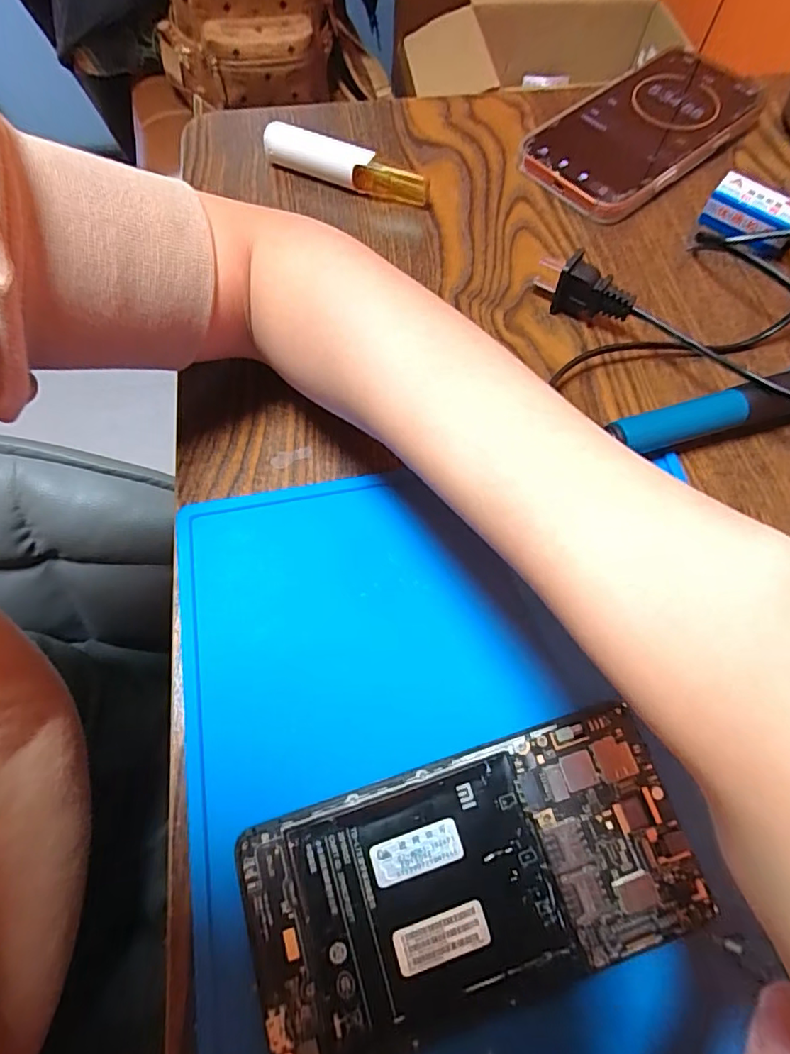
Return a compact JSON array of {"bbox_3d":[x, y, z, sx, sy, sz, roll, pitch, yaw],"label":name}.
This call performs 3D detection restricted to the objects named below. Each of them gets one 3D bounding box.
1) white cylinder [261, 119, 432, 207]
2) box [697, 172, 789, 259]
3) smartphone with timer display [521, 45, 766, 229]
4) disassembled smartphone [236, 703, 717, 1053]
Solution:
[{"bbox_3d":[-0.029,-0.215,0.321,0.104,0.021,0.016,24,68,8],"label":"white cylinder"},{"bbox_3d":[0.203,-0.177,0.306,0.049,0.023,0.026,34,70,12],"label":"box"},{"bbox_3d":[0.157,-0.251,0.340,0.160,0.017,0.079,-38,73,-16],"label":"smartphone with timer display"},{"bbox_3d":[0.026,0.117,0.180,0.145,0.008,0.072,-15,68,-8],"label":"disassembled smartphone"}]

